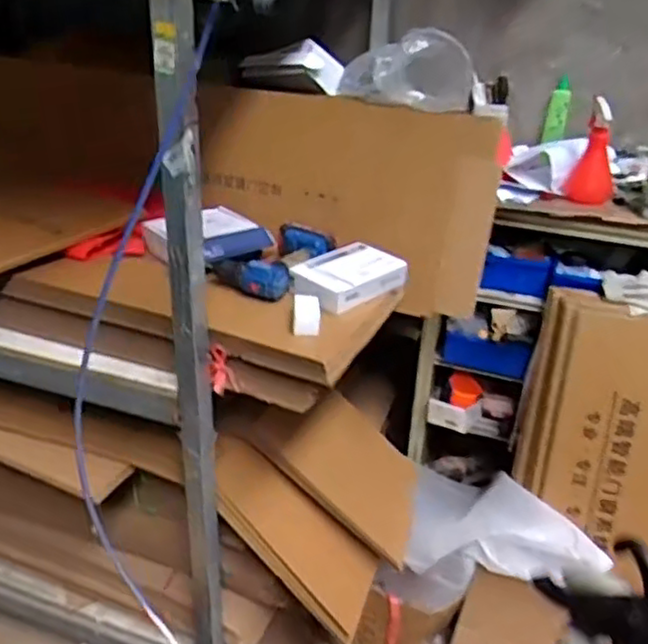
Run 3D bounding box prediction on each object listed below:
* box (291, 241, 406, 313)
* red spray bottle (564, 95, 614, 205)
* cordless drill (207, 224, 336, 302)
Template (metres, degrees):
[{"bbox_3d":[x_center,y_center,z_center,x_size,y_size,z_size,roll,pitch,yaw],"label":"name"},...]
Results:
[{"bbox_3d":[0.041,-0.085,1.295,0.130,0.051,0.218,26,36,37],"label":"box"},{"bbox_3d":[0.564,-0.346,1.446,0.089,0.203,0.072,13,30,18],"label":"red spray bottle"},{"bbox_3d":[-0.093,-0.119,1.310,0.141,0.058,0.211,17,31,24],"label":"cordless drill"}]

